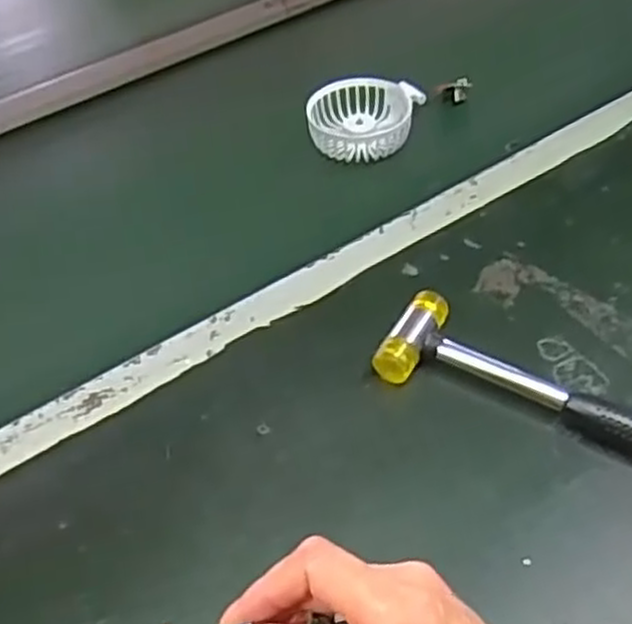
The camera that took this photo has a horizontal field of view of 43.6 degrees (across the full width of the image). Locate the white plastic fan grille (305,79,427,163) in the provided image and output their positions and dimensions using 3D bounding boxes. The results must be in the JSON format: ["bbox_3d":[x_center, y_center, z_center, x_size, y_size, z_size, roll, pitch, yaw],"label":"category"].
[{"bbox_3d":[0.044,-0.170,0.694,0.099,0.029,0.080,-5,47,2],"label":"white plastic fan grille"}]

